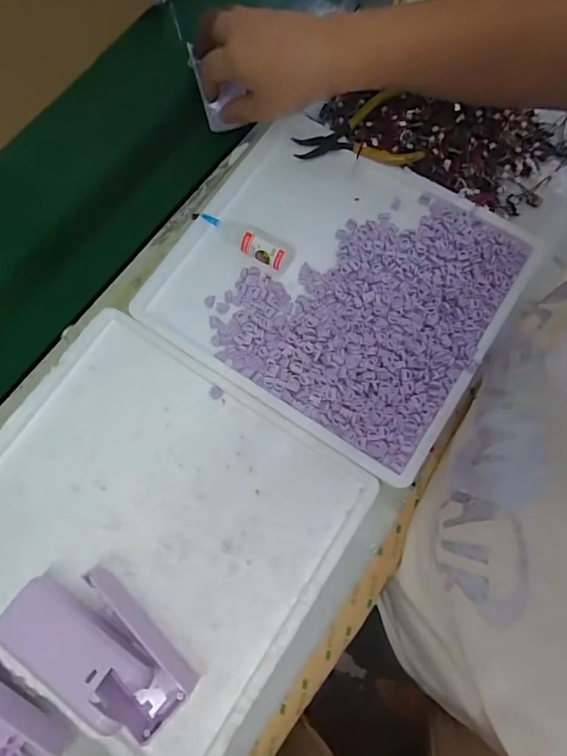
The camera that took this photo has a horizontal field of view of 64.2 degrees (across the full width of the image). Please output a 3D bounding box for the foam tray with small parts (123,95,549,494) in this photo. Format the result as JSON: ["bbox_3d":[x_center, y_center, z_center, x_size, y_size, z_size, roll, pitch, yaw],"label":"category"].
[{"bbox_3d":[0.040,-0.095,0.393,0.290,0.020,0.253,32,77,10],"label":"foam tray with small parts"}]

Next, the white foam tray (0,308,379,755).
[{"bbox_3d":[-0.105,0.108,0.343,0.268,0.016,0.246,32,78,7],"label":"white foam tray"}]

